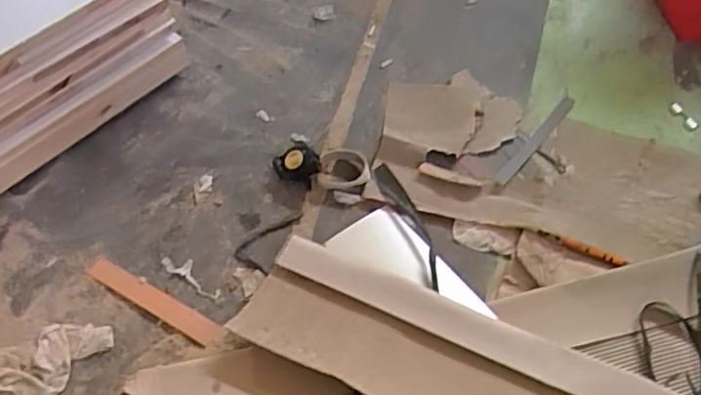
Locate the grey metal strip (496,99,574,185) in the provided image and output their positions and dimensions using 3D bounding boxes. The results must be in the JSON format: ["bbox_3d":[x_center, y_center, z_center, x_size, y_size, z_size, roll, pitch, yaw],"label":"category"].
[{"bbox_3d":[0.340,-0.105,1.092,0.026,0.007,0.237,38,67,19],"label":"grey metal strip"}]

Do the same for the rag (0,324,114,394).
[{"bbox_3d":[-0.483,0.257,0.878,0.259,0.016,0.100,-23,63,-12],"label":"rag"}]

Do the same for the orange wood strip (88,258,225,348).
[{"bbox_3d":[-0.306,0.159,0.938,0.243,0.013,0.039,27,64,14],"label":"orange wood strip"}]

